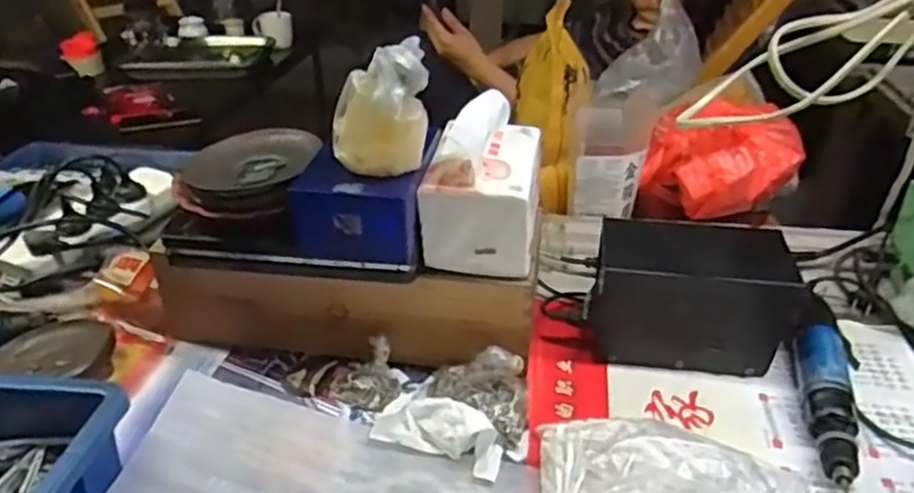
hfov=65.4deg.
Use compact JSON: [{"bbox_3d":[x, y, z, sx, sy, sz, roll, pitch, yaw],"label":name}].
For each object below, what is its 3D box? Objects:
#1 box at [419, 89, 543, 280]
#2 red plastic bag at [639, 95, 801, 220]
[{"bbox_3d":[0.027,-0.058,0.605,0.089,0.121,0.119,5,32,9],"label":"box"},{"bbox_3d":[0.316,-0.104,0.858,0.172,0.111,0.129,16,35,25],"label":"red plastic bag"}]

